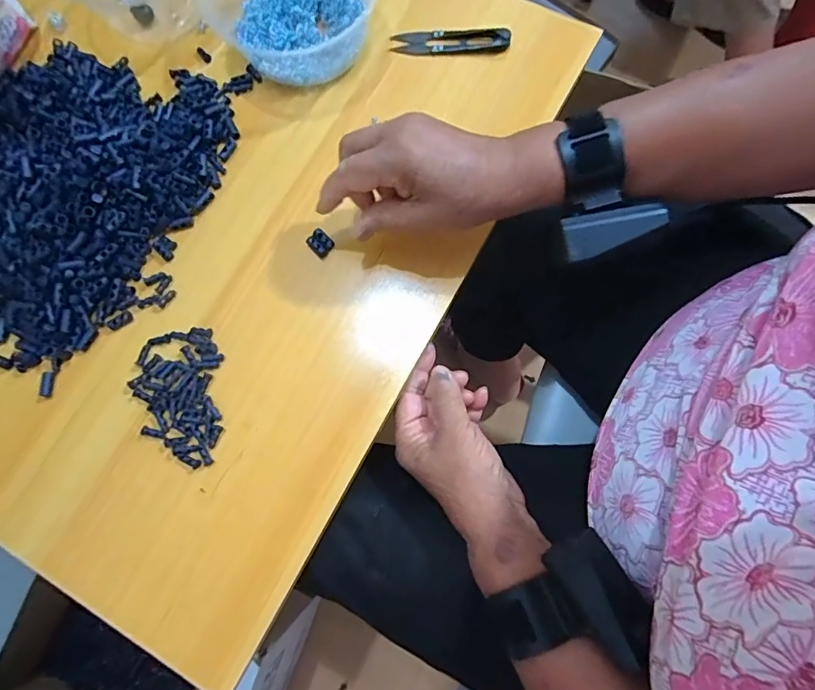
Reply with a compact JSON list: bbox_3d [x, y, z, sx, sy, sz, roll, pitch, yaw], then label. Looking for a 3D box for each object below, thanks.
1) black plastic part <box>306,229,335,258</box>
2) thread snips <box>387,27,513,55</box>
[{"bbox_3d":[-0.068,-0.080,0.370,0.019,0.004,0.017,41,81,11],"label":"black plastic part"},{"bbox_3d":[0.037,-0.262,0.406,0.100,0.010,0.024,-1,76,1],"label":"thread snips"}]

